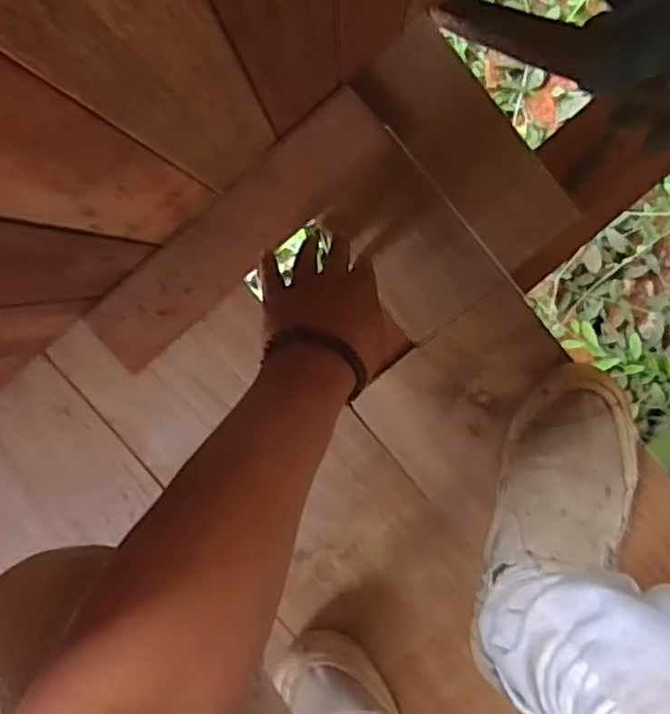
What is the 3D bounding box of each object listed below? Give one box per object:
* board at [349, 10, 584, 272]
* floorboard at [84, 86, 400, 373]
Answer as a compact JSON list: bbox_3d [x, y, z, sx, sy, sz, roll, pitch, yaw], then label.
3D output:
[{"bbox_3d":[0.113,-0.176,0.571,0.078,0.022,0.206,-41,95,5],"label":"board"},{"bbox_3d":[-0.079,-0.103,0.562,0.284,0.017,0.064,-40,95,4],"label":"floorboard"}]

